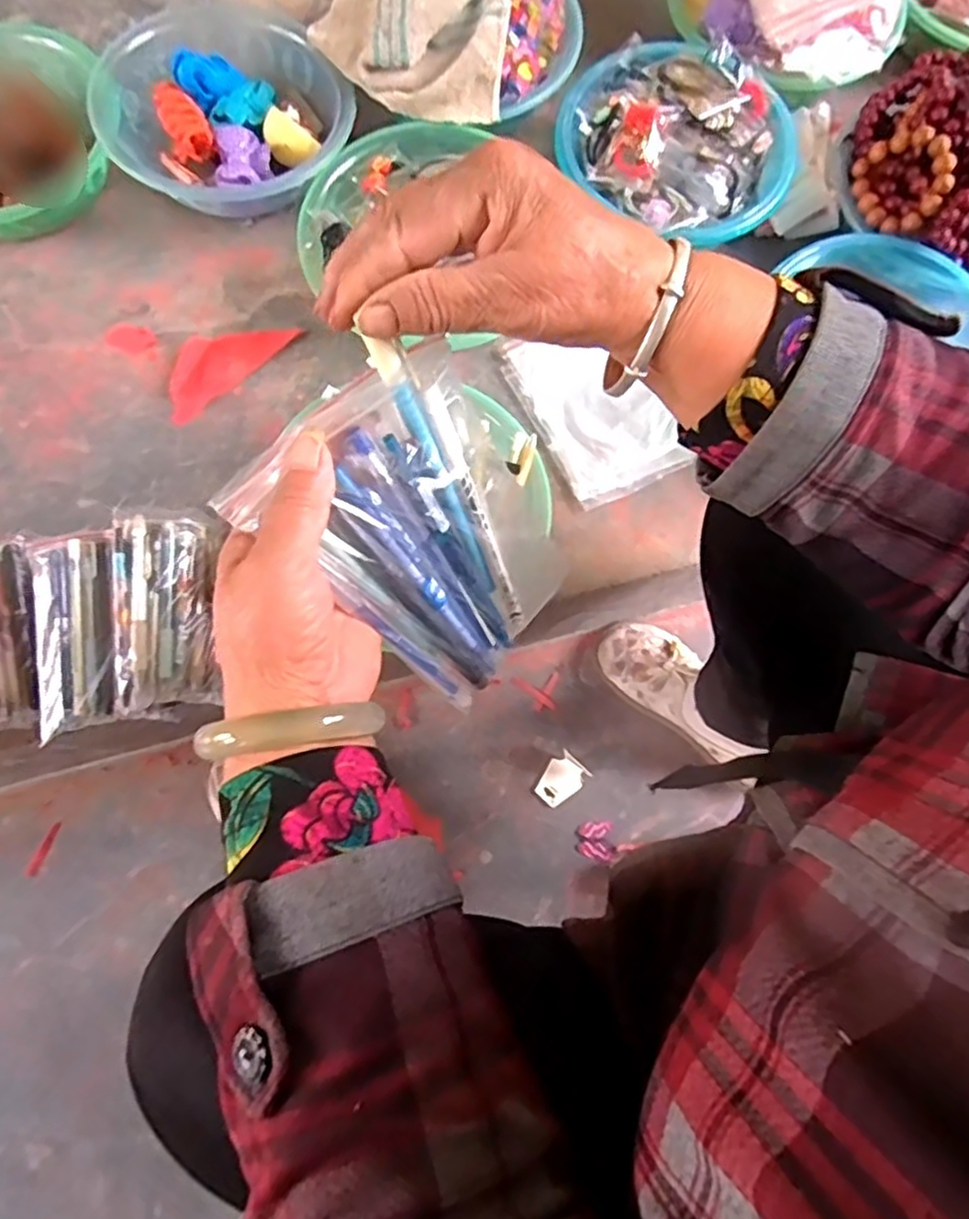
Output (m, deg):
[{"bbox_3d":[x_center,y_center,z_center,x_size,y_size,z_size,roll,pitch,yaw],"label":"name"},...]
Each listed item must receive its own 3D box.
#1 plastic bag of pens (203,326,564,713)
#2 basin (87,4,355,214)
[{"bbox_3d":[-0.023,-0.032,0.324,0.102,0.161,0.013,-49,40,-4],"label":"plastic bag of pens"},{"bbox_3d":[-0.245,-0.483,0.687,0.222,0.100,0.212,0,75,-1],"label":"basin"}]

